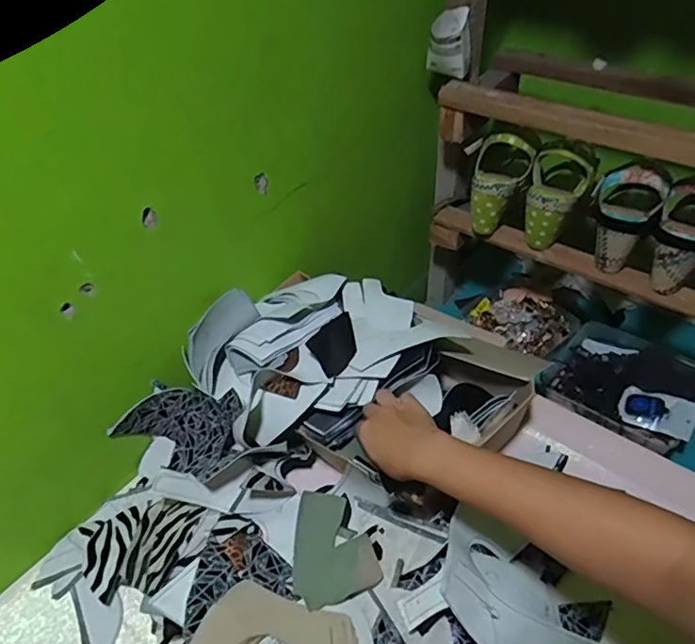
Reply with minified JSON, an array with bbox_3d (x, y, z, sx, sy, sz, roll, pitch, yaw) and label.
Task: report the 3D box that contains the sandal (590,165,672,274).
[{"bbox_3d":[0.357,-0.134,0.704,0.079,0.131,0.069,19,47,20],"label":"sandal"}]

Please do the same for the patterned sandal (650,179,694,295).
[{"bbox_3d":[0.422,-0.104,0.668,0.081,0.134,0.069,20,47,22],"label":"patterned sandal"}]

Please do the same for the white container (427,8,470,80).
[{"bbox_3d":[0.139,-0.382,0.744,0.060,0.078,0.048,2,55,15],"label":"white container"}]

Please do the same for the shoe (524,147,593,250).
[{"bbox_3d":[0.289,-0.173,0.753,0.075,0.124,0.084,14,45,17],"label":"shoe"}]

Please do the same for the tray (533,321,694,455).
[{"bbox_3d":[0.433,0.086,0.842,0.209,0.051,0.210,27,50,27],"label":"tray"}]

